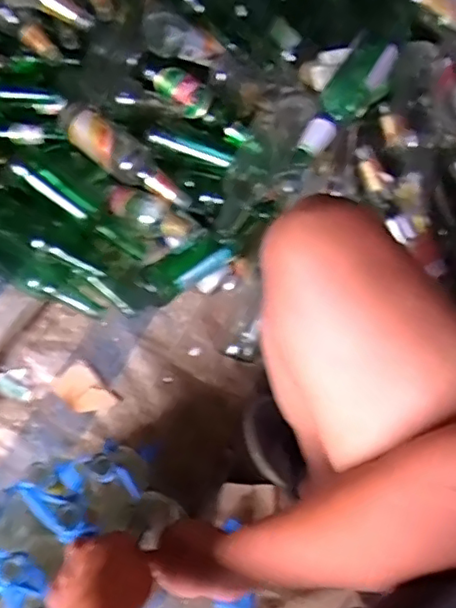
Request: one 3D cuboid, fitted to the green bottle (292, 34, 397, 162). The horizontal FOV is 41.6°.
[{"bbox_3d":[0.166,-0.287,0.856,0.070,0.078,0.232,28,69,11],"label":"green bottle"}]

